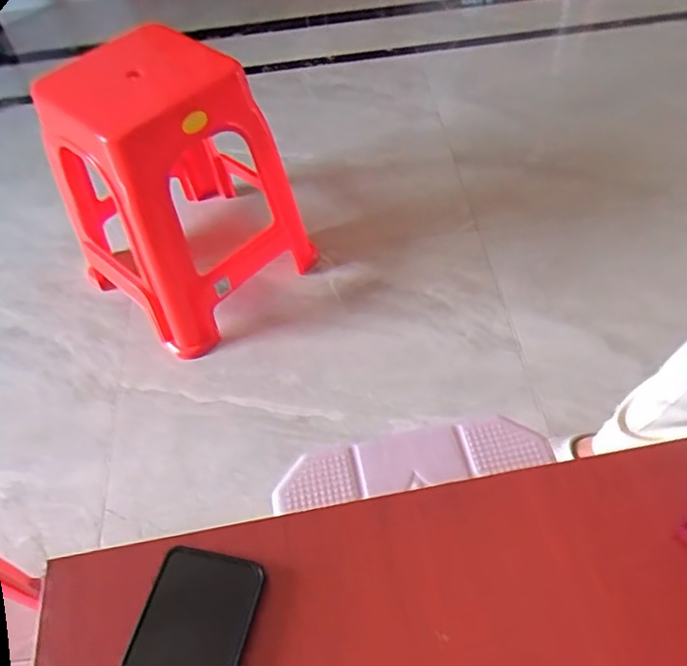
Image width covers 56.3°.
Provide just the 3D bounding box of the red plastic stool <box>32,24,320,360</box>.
[{"bbox_3d":[-0.346,-0.287,1.274,0.382,0.488,0.357,35,63,28],"label":"red plastic stool"}]

